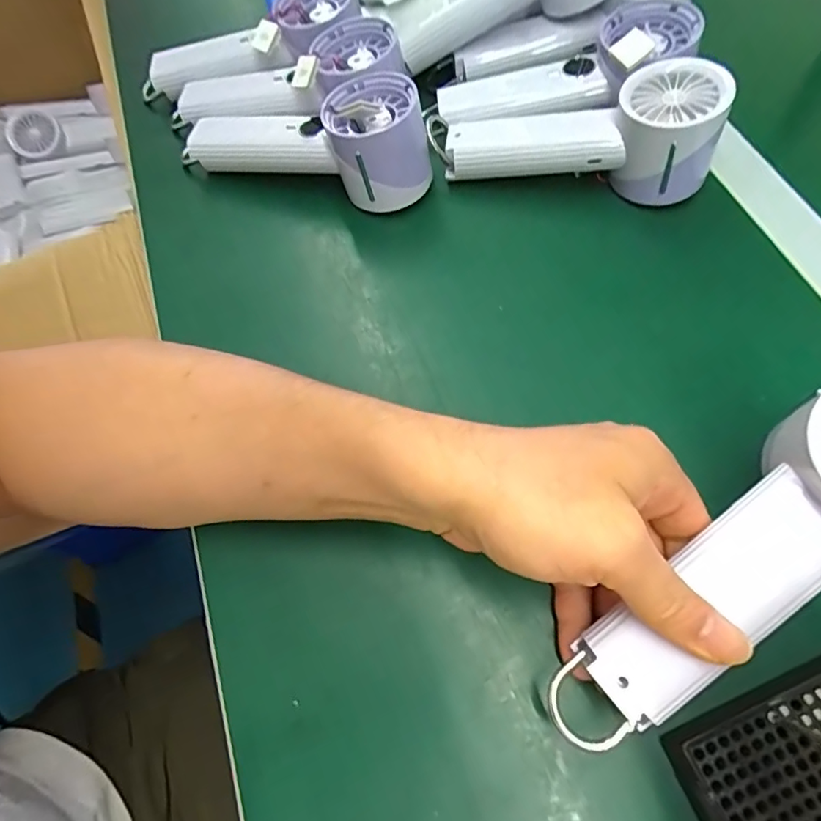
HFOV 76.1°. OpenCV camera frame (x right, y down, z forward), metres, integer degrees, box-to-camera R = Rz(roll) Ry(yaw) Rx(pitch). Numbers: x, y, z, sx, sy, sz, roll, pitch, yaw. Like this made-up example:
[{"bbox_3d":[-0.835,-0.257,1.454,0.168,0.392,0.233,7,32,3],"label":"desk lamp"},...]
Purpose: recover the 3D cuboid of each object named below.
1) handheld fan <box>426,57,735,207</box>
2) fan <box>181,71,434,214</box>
[{"bbox_3d":[0.108,-0.178,0.354,0.179,0.064,0.058,4,64,19],"label":"handheld fan"},{"bbox_3d":[-0.077,-0.192,0.363,0.188,0.060,0.062,17,66,10],"label":"fan"}]

